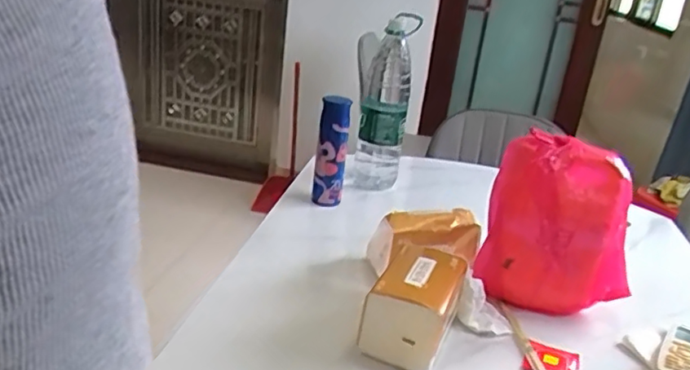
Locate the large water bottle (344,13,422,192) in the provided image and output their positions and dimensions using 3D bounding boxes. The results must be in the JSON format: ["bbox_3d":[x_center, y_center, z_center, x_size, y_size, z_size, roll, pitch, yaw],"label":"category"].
[{"bbox_3d":[0.068,-0.140,1.144,0.100,0.329,0.086,8,22,2],"label":"large water bottle"}]

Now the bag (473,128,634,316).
[{"bbox_3d":[0.299,0.059,0.834,0.195,0.232,0.086,18,25,24],"label":"bag"}]

